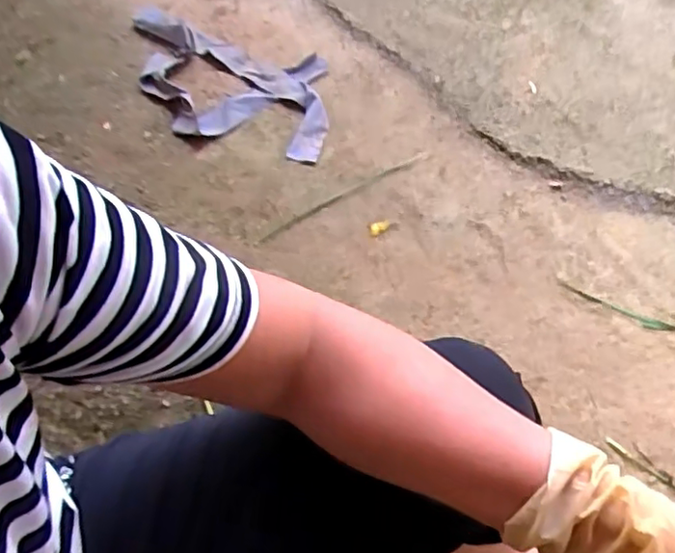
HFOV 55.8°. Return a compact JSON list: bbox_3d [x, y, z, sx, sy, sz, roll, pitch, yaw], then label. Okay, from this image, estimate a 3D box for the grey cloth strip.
[{"bbox_3d":[-0.197,-0.323,1.084,0.402,0.058,0.230,19,58,5],"label":"grey cloth strip"}]

